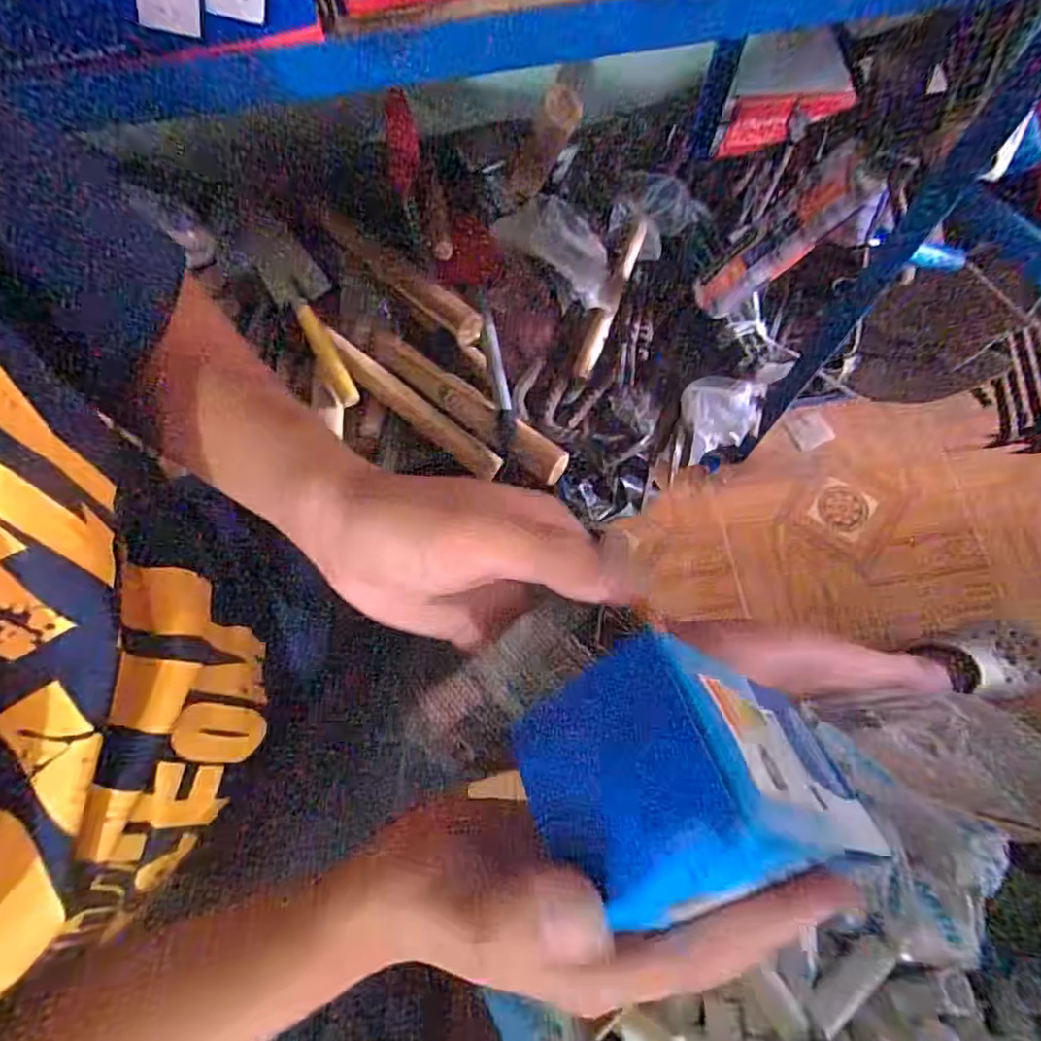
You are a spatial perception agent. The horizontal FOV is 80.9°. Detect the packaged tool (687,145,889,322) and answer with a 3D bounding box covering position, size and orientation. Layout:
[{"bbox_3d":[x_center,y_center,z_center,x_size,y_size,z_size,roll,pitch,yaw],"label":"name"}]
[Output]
[{"bbox_3d":[0.296,-0.318,0.705,0.061,0.239,0.060,4,69,-29],"label":"packaged tool"}]

